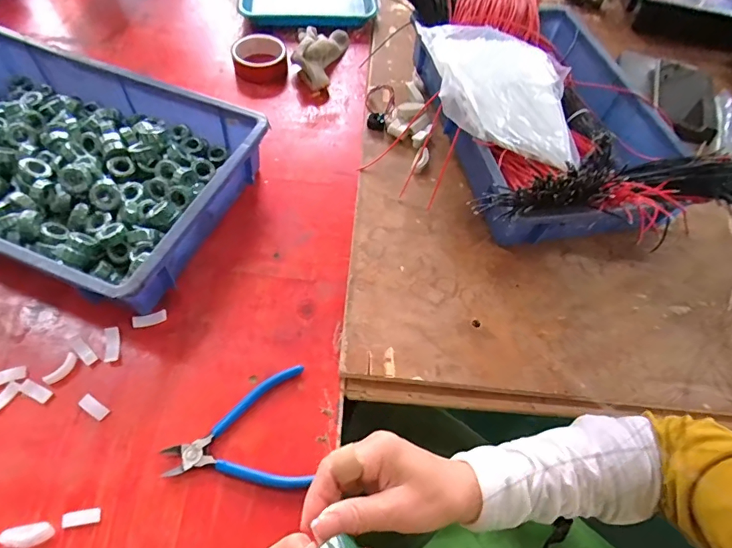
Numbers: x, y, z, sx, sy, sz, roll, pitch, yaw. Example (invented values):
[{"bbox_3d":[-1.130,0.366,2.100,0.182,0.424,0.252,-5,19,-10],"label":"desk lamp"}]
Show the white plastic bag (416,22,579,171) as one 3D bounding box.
[{"bbox_3d":[0.179,-0.258,0.590,0.214,0.068,0.221,6,59,-1],"label":"white plastic bag"}]

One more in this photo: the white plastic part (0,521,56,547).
[{"bbox_3d":[-0.284,0.219,0.365,0.038,0.006,0.016,2,56,-20],"label":"white plastic part"}]

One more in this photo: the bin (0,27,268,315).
[{"bbox_3d":[-0.378,-0.137,0.541,0.440,0.088,0.284,20,58,9],"label":"bin"}]

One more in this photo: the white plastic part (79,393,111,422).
[{"bbox_3d":[-0.266,0.130,0.425,0.032,0.004,0.014,30,61,15],"label":"white plastic part"}]

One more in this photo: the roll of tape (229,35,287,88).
[{"bbox_3d":[-0.175,-0.357,0.723,0.088,0.040,0.084,-5,58,-7],"label":"roll of tape"}]

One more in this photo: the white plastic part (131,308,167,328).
[{"bbox_3d":[-0.237,0.049,0.477,0.035,0.007,0.013,-19,60,-15],"label":"white plastic part"}]

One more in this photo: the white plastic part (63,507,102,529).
[{"bbox_3d":[-0.246,0.211,0.377,0.030,0.004,0.012,-8,58,-8],"label":"white plastic part"}]

